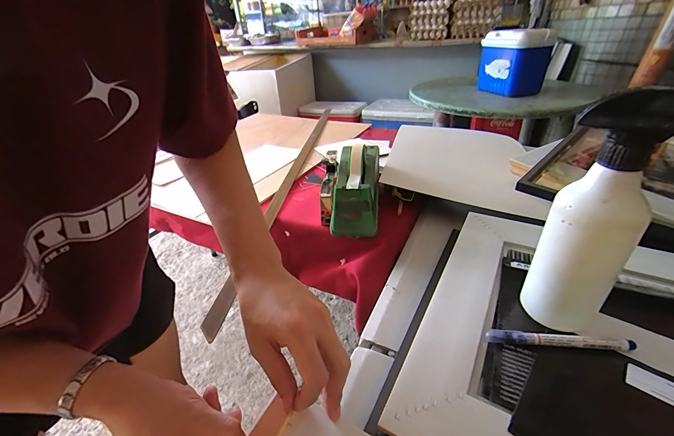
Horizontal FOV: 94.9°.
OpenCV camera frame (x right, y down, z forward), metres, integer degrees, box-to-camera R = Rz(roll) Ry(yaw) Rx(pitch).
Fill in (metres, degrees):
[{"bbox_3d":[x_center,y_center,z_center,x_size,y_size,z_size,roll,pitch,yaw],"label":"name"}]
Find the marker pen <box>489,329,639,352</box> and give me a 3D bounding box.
[{"bbox_3d":[0.224,0.124,0.313,0.133,0.013,0.010,1,31,10],"label":"marker pen"}]

